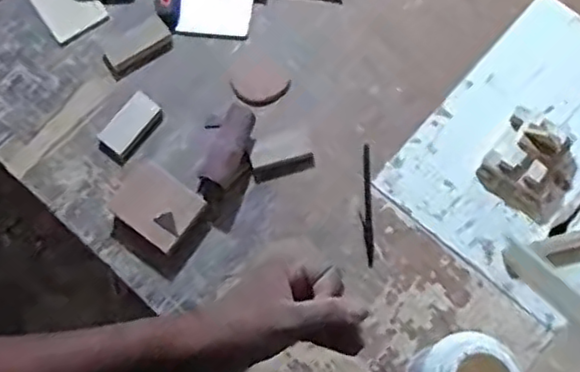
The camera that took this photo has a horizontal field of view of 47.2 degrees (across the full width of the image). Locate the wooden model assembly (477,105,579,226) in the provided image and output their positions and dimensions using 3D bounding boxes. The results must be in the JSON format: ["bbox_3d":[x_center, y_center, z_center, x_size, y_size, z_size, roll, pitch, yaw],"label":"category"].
[{"bbox_3d":[0.295,-0.030,0.795,0.107,0.061,0.110,33,75,12],"label":"wooden model assembly"}]

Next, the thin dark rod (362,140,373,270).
[{"bbox_3d":[0.094,0.022,0.809,0.011,0.007,0.151,0,71,1],"label":"thin dark rod"}]

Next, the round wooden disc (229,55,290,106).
[{"bbox_3d":[-0.041,-0.137,0.859,0.070,0.008,0.074,0,71,1],"label":"round wooden disc"}]

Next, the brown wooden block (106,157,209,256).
[{"bbox_3d":[-0.159,0.021,0.785,0.095,0.024,0.077,36,76,12],"label":"brown wooden block"}]

